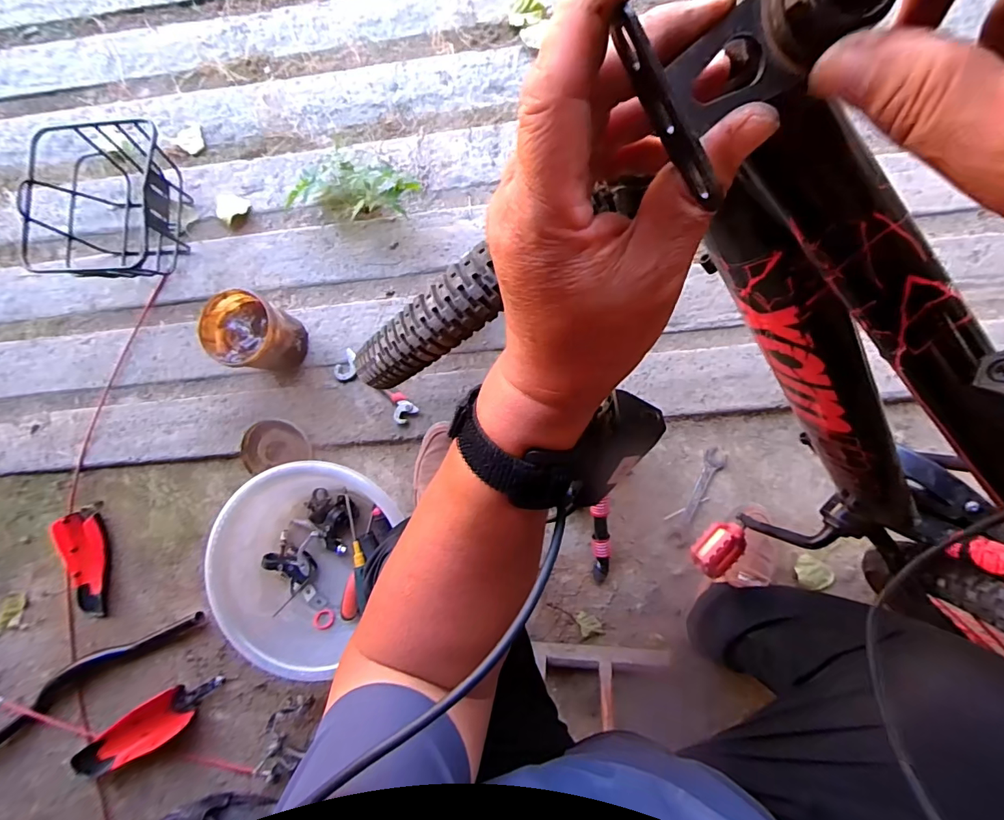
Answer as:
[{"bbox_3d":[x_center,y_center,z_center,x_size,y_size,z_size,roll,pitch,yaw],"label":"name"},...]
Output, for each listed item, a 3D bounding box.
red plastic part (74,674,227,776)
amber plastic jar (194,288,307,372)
[{"bbox_3d":[-0.720,0.645,0.942,0.342,0.048,0.090,-34,84,2],"label":"red plastic part"},{"bbox_3d":[-0.457,-0.143,0.859,0.153,0.146,0.126,11,87,5],"label":"amber plastic jar"}]

